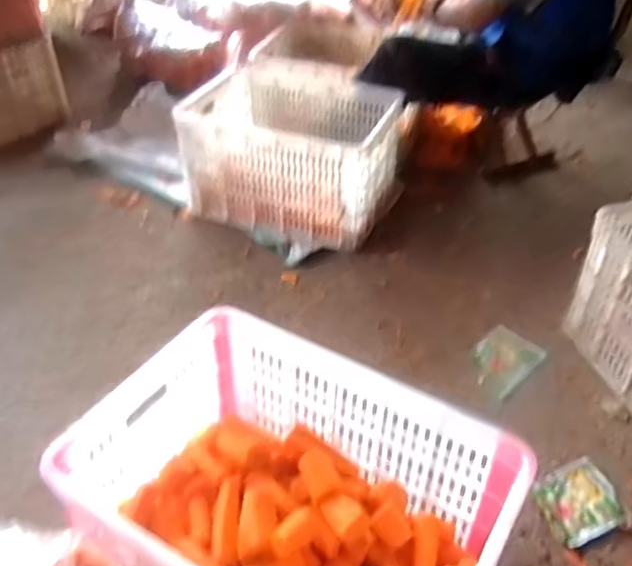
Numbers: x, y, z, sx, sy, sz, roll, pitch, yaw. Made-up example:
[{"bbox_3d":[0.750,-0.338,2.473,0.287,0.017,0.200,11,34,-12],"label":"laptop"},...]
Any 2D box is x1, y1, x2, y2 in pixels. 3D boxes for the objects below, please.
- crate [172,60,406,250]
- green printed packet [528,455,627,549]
[{"bbox_3d":[-0.066,-0.338,1.680,0.525,0.288,0.429,14,41,15],"label":"crate"},{"bbox_3d":[0.437,0.359,1.050,0.140,0.017,0.124,-13,41,-17],"label":"green printed packet"}]

